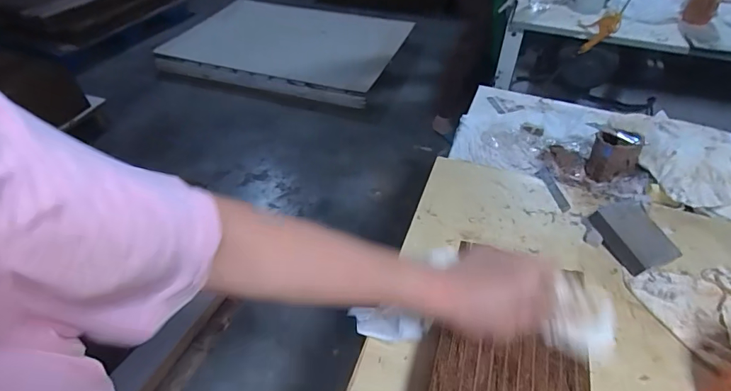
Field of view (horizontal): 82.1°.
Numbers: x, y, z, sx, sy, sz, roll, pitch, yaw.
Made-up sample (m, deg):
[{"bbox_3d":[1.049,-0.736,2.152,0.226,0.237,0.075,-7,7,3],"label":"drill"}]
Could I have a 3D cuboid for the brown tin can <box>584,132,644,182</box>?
[{"bbox_3d":[0.407,-0.066,0.688,0.068,0.065,0.065,29,51,27],"label":"brown tin can"}]

